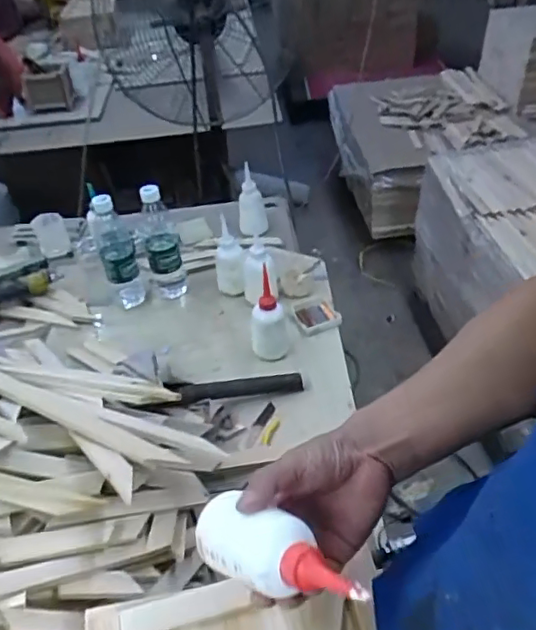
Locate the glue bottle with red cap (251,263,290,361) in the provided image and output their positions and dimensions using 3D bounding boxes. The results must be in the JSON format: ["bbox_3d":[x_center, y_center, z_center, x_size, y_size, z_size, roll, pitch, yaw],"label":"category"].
[{"bbox_3d":[0.001,-0.001,0.976,0.066,0.142,0.074,-8,39,-3],"label":"glue bottle with red cap"}]

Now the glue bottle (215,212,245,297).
[{"bbox_3d":[-0.072,-0.108,1.112,0.059,0.151,0.056,-7,39,-3],"label":"glue bottle"}]

